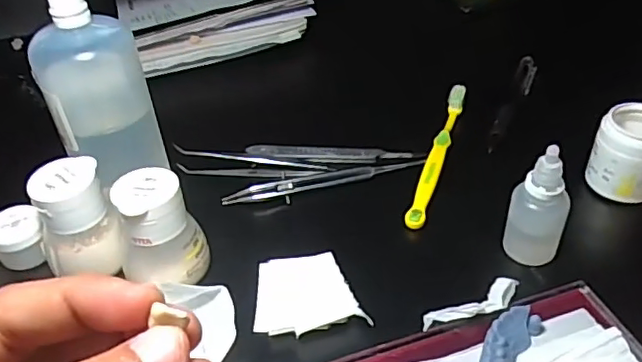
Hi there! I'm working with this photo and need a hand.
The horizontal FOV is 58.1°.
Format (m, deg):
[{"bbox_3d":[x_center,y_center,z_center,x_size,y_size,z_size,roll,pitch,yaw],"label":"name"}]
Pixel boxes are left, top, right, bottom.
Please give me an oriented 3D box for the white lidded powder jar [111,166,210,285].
[{"bbox_3d":[-0.092,0.029,0.330,0.046,0.063,0.041,9,42,13],"label":"white lidded powder jar"}]

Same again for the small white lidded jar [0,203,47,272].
[{"bbox_3d":[-0.185,0.034,0.353,0.030,0.028,0.037,-30,48,-28],"label":"small white lidded jar"}]

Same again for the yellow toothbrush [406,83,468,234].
[{"bbox_3d":[0.084,-0.023,0.411,0.012,0.009,0.148,13,43,17],"label":"yellow toothbrush"}]

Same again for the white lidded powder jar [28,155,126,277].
[{"bbox_3d":[-0.138,0.020,0.337,0.041,0.057,0.042,-2,41,1],"label":"white lidded powder jar"}]

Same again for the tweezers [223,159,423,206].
[{"bbox_3d":[0.002,-0.001,0.399,0.138,0.008,0.016,-11,42,-10],"label":"tweezers"}]

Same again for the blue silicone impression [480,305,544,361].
[{"bbox_3d":[0.089,0.086,0.273,0.026,0.012,0.060,12,43,17],"label":"blue silicone impression"}]

